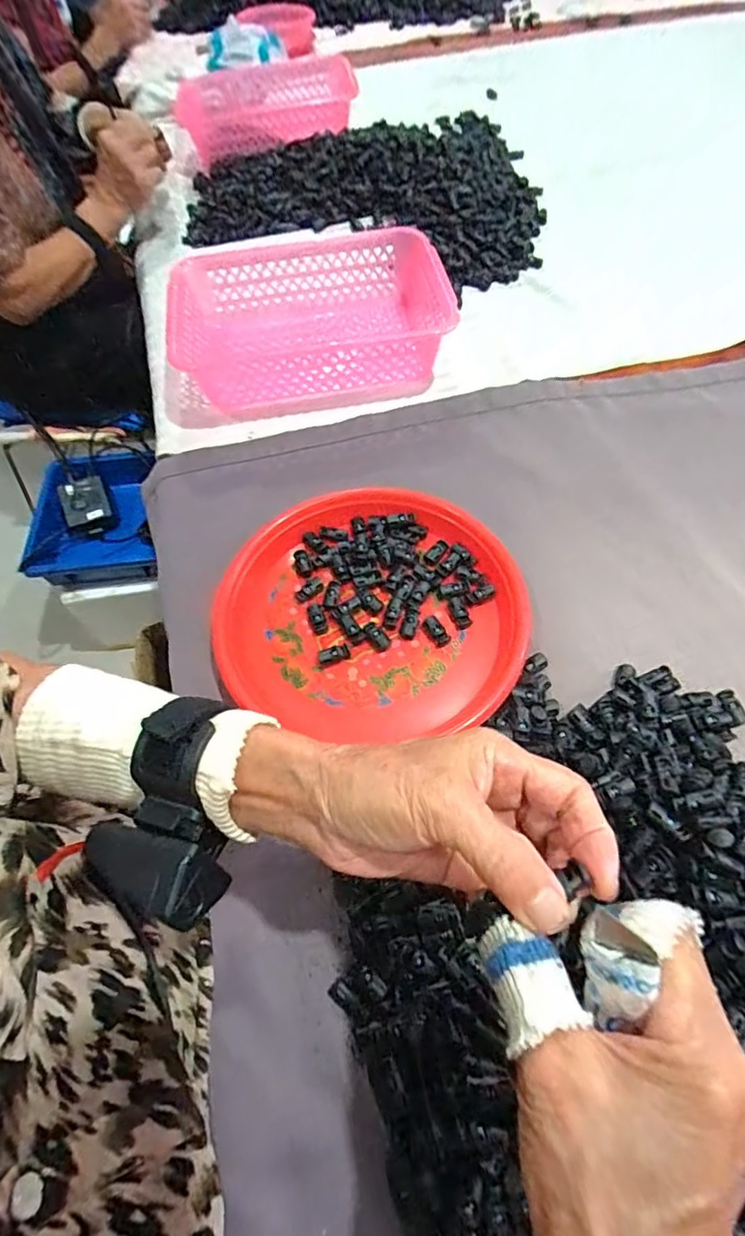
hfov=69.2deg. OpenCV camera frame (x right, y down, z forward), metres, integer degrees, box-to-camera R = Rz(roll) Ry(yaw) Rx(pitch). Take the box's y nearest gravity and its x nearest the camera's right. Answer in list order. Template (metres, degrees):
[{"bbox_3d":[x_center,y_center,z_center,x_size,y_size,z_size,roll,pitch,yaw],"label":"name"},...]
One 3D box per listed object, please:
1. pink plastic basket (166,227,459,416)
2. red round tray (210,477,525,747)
[{"bbox_3d":[-0.071,-0.359,0.646,0.316,0.072,0.233,-8,60,0],"label":"pink plastic basket"},{"bbox_3d":[-0.002,-0.013,0.468,0.251,0.029,0.231,-2,61,3],"label":"red round tray"}]

